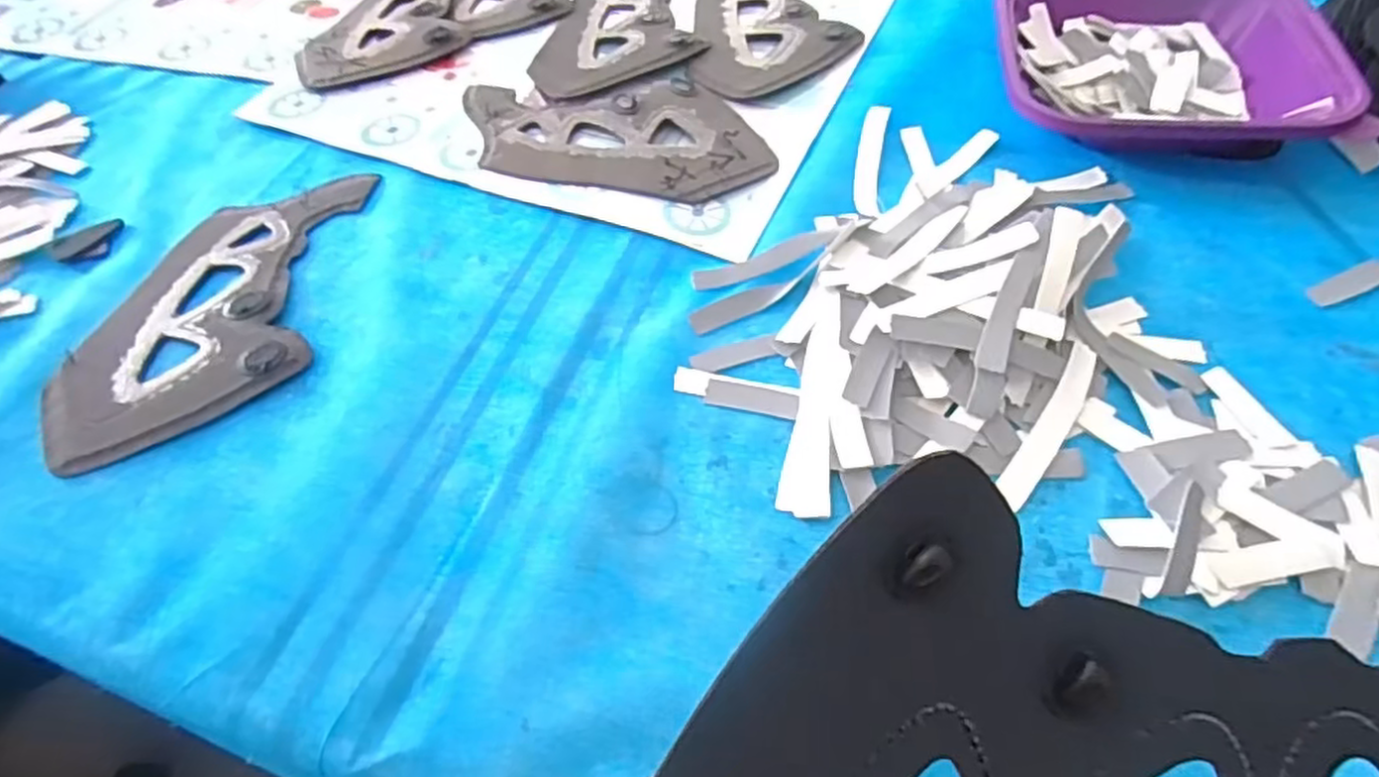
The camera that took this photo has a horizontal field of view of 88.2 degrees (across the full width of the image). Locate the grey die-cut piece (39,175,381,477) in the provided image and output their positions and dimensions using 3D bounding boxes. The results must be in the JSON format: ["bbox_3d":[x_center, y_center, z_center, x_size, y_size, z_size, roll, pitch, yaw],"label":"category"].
[{"bbox_3d":[-0.265,-0.049,0.397,0.126,0.008,0.205,-3,54,1],"label":"grey die-cut piece"}]

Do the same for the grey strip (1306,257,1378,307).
[{"bbox_3d":[0.337,-0.054,0.363,0.049,0.004,0.015,-19,55,-11],"label":"grey strip"}]

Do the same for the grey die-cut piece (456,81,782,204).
[{"bbox_3d":[-0.052,-0.171,0.469,0.216,0.008,0.106,13,56,12],"label":"grey die-cut piece"}]

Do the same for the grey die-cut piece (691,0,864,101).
[{"bbox_3d":[0.055,-0.285,0.543,0.120,0.007,0.199,-11,54,-1],"label":"grey die-cut piece"}]

